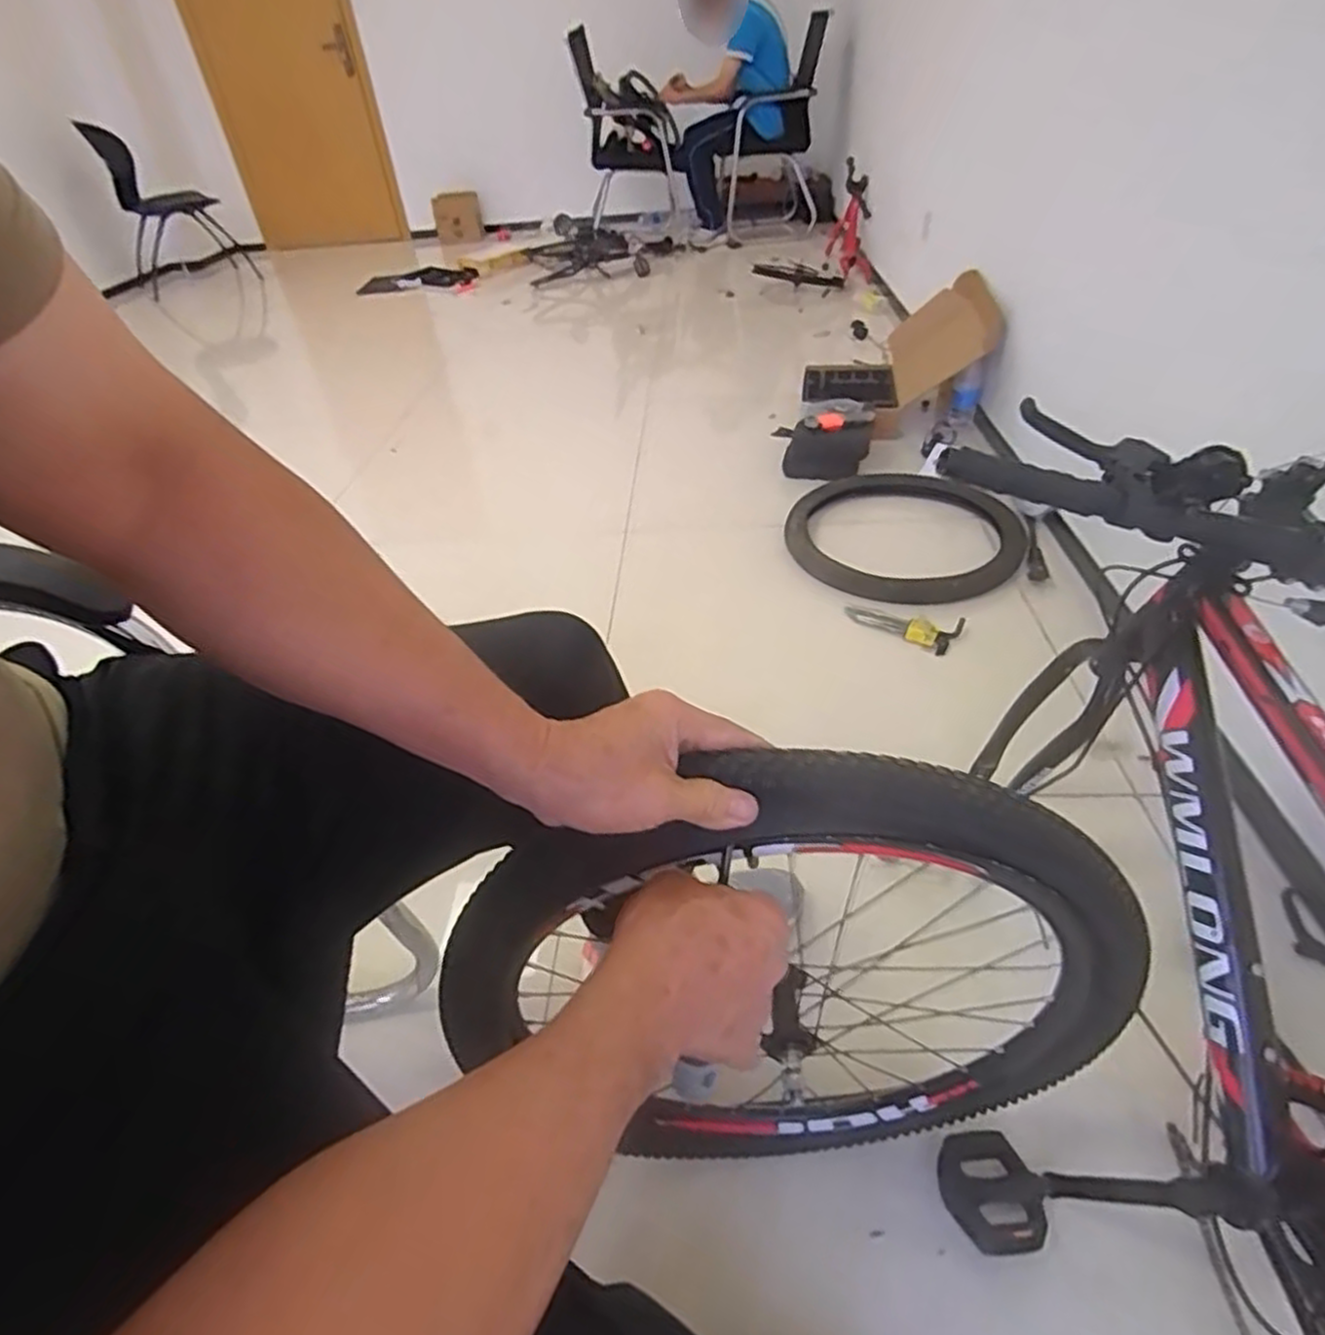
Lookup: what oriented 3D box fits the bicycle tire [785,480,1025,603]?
[{"bbox_3d":[0.515,-0.289,1.576,0.470,0.066,0.463,-3,39,3],"label":"bicycle tire"}]

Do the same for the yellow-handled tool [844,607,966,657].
[{"bbox_3d":[0.433,-0.081,1.366,0.211,0.051,0.064,21,46,29],"label":"yellow-handled tool"}]

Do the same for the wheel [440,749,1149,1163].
[{"bbox_3d":[0.086,0.252,0.569,0.479,0.497,0.059,-4,39,2],"label":"wheel"}]

